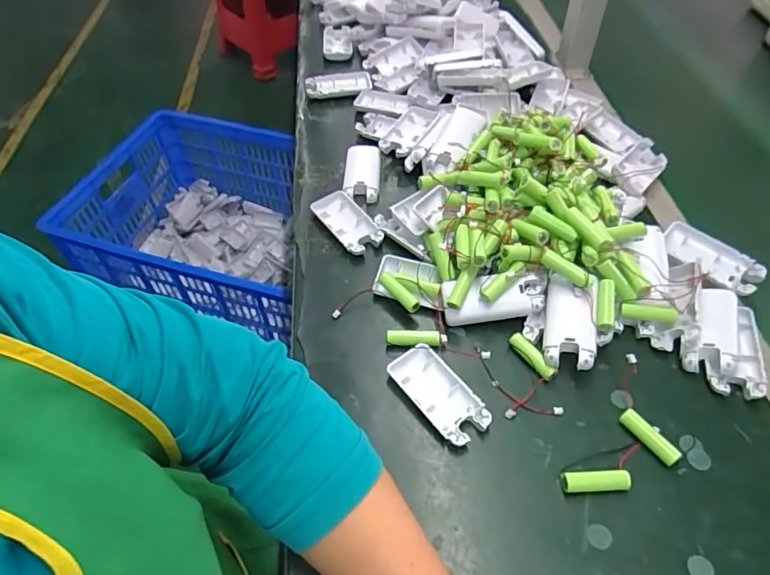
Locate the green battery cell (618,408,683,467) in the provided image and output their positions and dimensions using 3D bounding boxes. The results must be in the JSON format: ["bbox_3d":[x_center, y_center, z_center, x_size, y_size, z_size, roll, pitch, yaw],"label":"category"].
[{"bbox_3d":[0.214,0.121,0.414,0.014,0.014,0.050,-31,56,-19],"label":"green battery cell"}]

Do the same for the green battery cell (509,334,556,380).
[{"bbox_3d":[0.133,0.061,0.462,0.014,0.014,0.051,-29,55,-18],"label":"green battery cell"}]

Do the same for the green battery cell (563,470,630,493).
[{"bbox_3d":[0.163,0.150,0.395,0.051,0.011,0.014,-4,52,1],"label":"green battery cell"}]

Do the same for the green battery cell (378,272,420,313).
[{"bbox_3d":[0.014,0.007,0.502,0.015,0.016,0.053,-34,57,-21],"label":"green battery cell"}]

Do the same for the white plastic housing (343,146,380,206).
[{"bbox_3d":[-0.029,-0.147,0.650,0.044,0.014,0.100,-1,51,2],"label":"white plastic housing"}]

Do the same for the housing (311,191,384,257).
[{"bbox_3d":[-0.044,-0.074,0.579,0.045,0.012,0.093,-29,55,-19],"label":"housing"}]

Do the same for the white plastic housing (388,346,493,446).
[{"bbox_3d":[0.046,0.092,0.443,0.045,0.013,0.094,-31,56,-19],"label":"white plastic housing"}]

